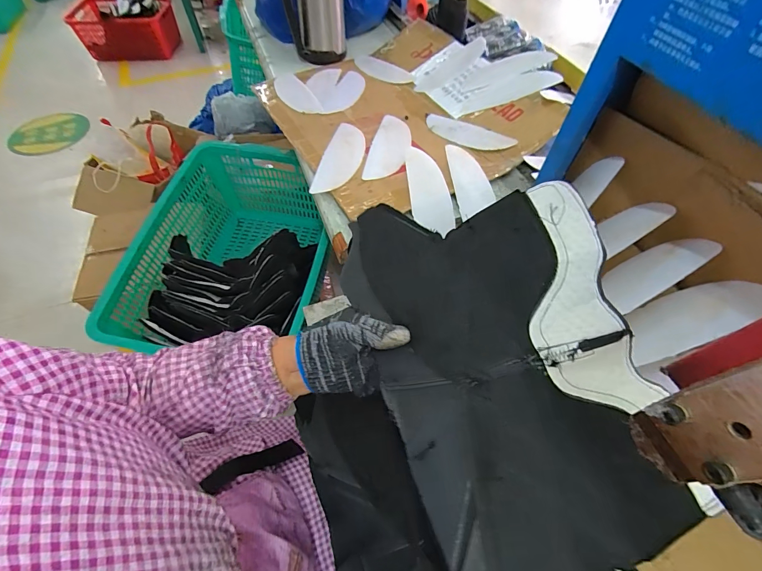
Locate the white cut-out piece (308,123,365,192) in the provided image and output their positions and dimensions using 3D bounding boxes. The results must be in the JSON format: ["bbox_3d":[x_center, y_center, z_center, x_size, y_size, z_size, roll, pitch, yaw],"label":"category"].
[{"bbox_3d":[-0.068,-0.240,0.651,0.076,0.010,0.210,10,58,15],"label":"white cut-out piece"}]

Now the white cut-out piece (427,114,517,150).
[{"bbox_3d":[0.169,-0.299,0.692,0.188,0.007,0.060,27,72,21],"label":"white cut-out piece"}]

